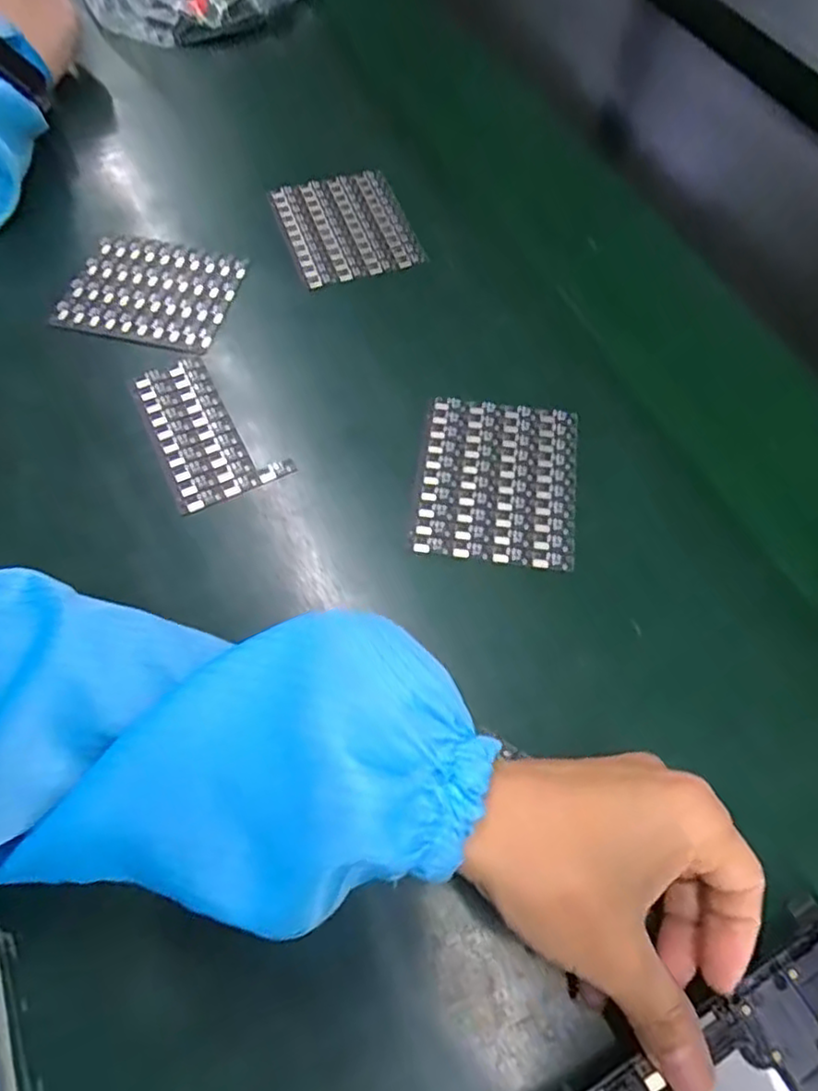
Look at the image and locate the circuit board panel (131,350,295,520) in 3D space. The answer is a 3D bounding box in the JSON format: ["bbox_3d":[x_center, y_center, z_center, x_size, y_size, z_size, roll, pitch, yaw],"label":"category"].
[{"bbox_3d":[-0.111,-0.066,0.371,0.059,0.004,0.096,-23,65,-15],"label":"circuit board panel"}]

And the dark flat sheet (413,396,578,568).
[{"bbox_3d":[0.047,-0.036,0.359,0.082,0.004,0.096,8,61,1],"label":"dark flat sheet"}]

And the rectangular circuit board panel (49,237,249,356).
[{"bbox_3d":[-0.161,-0.159,0.425,0.101,0.009,0.080,15,62,5],"label":"rectangular circuit board panel"}]

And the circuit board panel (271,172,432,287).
[{"bbox_3d":[-0.042,-0.215,0.458,0.083,0.008,0.095,-17,63,-12],"label":"circuit board panel"}]

